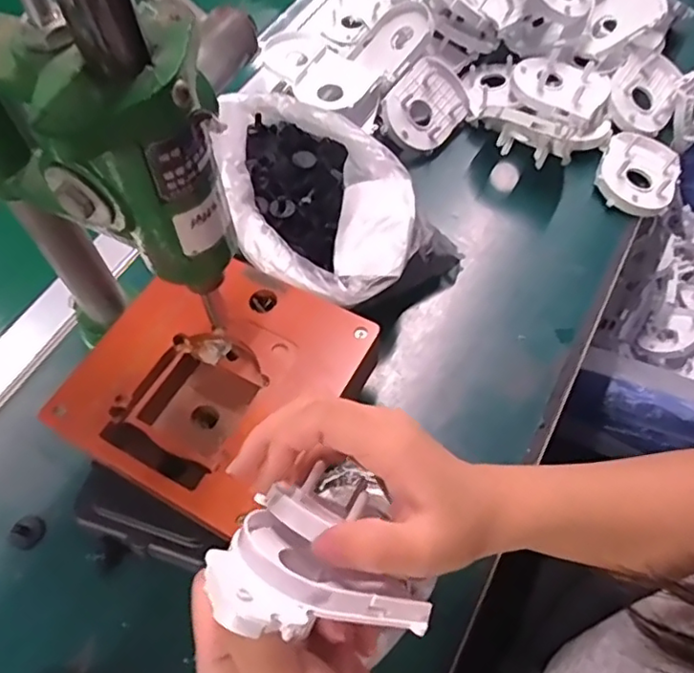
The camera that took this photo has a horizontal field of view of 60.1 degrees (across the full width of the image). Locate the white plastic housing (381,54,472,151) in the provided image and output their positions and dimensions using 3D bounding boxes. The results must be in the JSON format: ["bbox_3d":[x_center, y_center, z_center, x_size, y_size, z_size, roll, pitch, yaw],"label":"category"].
[{"bbox_3d":[0.069,-0.206,0.544,0.064,0.023,0.081,45,76,-15],"label":"white plastic housing"}]

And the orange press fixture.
[{"bbox_3d":[-0.079,0.030,0.377,0.154,0.040,0.154,26,64,15],"label":"orange press fixture"}]

